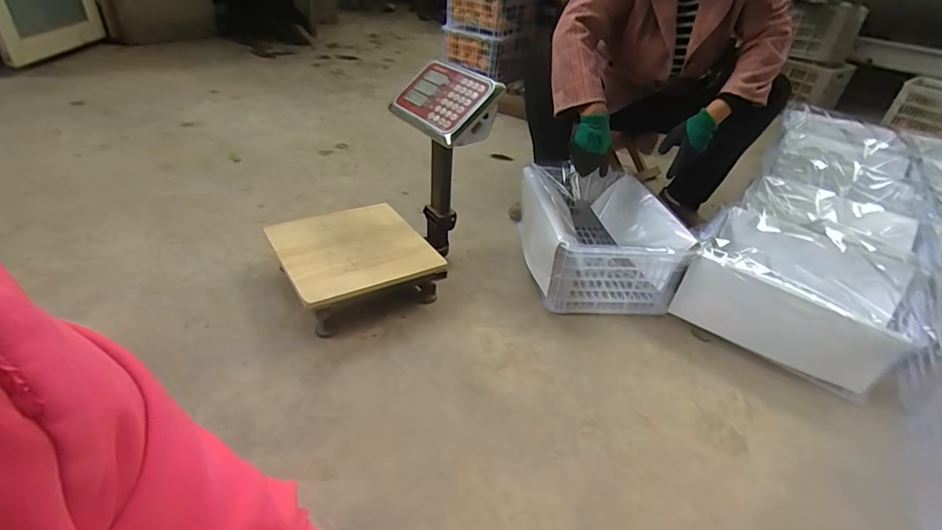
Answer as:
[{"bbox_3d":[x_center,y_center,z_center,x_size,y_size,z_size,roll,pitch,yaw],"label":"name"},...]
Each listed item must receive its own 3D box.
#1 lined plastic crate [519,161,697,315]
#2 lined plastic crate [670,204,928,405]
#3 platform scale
[{"bbox_3d":[0.297,-0.082,1.170,0.322,0.185,0.409,3,36,-5],"label":"lined plastic crate"},{"bbox_3d":[0.747,0.059,1.059,0.424,0.199,0.343,25,40,24],"label":"lined plastic crate"},{"bbox_3d":[-0.193,-0.146,0.959,0.404,0.443,0.303,-16,42,-28],"label":"platform scale"}]

